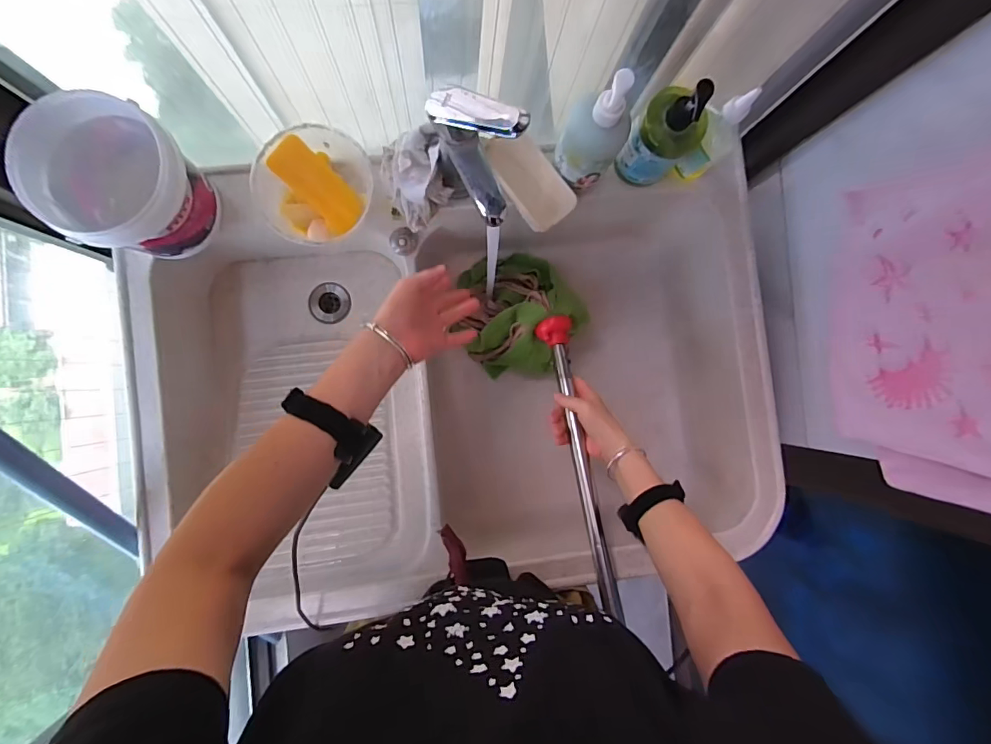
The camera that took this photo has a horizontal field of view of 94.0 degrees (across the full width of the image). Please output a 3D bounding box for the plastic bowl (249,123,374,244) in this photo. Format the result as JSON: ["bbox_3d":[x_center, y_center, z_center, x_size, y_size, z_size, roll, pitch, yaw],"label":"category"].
[{"bbox_3d":[-0.231,-0.233,0.589,0.132,0.058,0.138,0,89,-6],"label":"plastic bowl"}]

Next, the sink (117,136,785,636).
[{"bbox_3d":[-0.052,0.022,0.744,0.846,0.267,0.555,-6,89,-6],"label":"sink"}]

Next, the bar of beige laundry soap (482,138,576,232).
[{"bbox_3d":[0.043,-0.253,0.604,0.063,0.027,0.131,-39,93,-6],"label":"bar of beige laundry soap"}]

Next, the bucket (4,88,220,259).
[{"bbox_3d":[-0.413,-0.206,0.524,0.142,0.137,0.142,0,89,-6],"label":"bucket"}]

